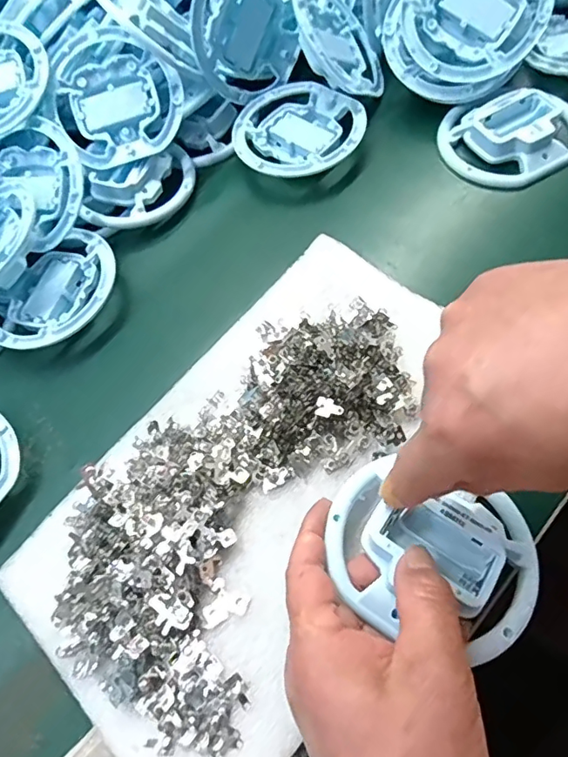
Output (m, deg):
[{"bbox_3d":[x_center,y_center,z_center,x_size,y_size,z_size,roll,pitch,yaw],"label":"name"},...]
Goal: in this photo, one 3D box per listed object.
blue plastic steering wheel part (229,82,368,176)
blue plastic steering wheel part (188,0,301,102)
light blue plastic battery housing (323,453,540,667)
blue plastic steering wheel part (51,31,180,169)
[{"bbox_3d":[0.010,-0.198,0.431,0.097,0.023,0.100,-4,64,8],"label":"blue plastic steering wheel part"},{"bbox_3d":[-0.033,-0.277,0.421,0.091,0.097,0.026,-28,45,-23],"label":"blue plastic steering wheel part"},{"bbox_3d":[0.073,0.086,0.262,0.102,0.023,0.077,19,68,11],"label":"light blue plastic battery housing"},{"bbox_3d":[-0.128,-0.216,0.415,0.095,0.024,0.098,-26,89,-2],"label":"blue plastic steering wheel part"}]

